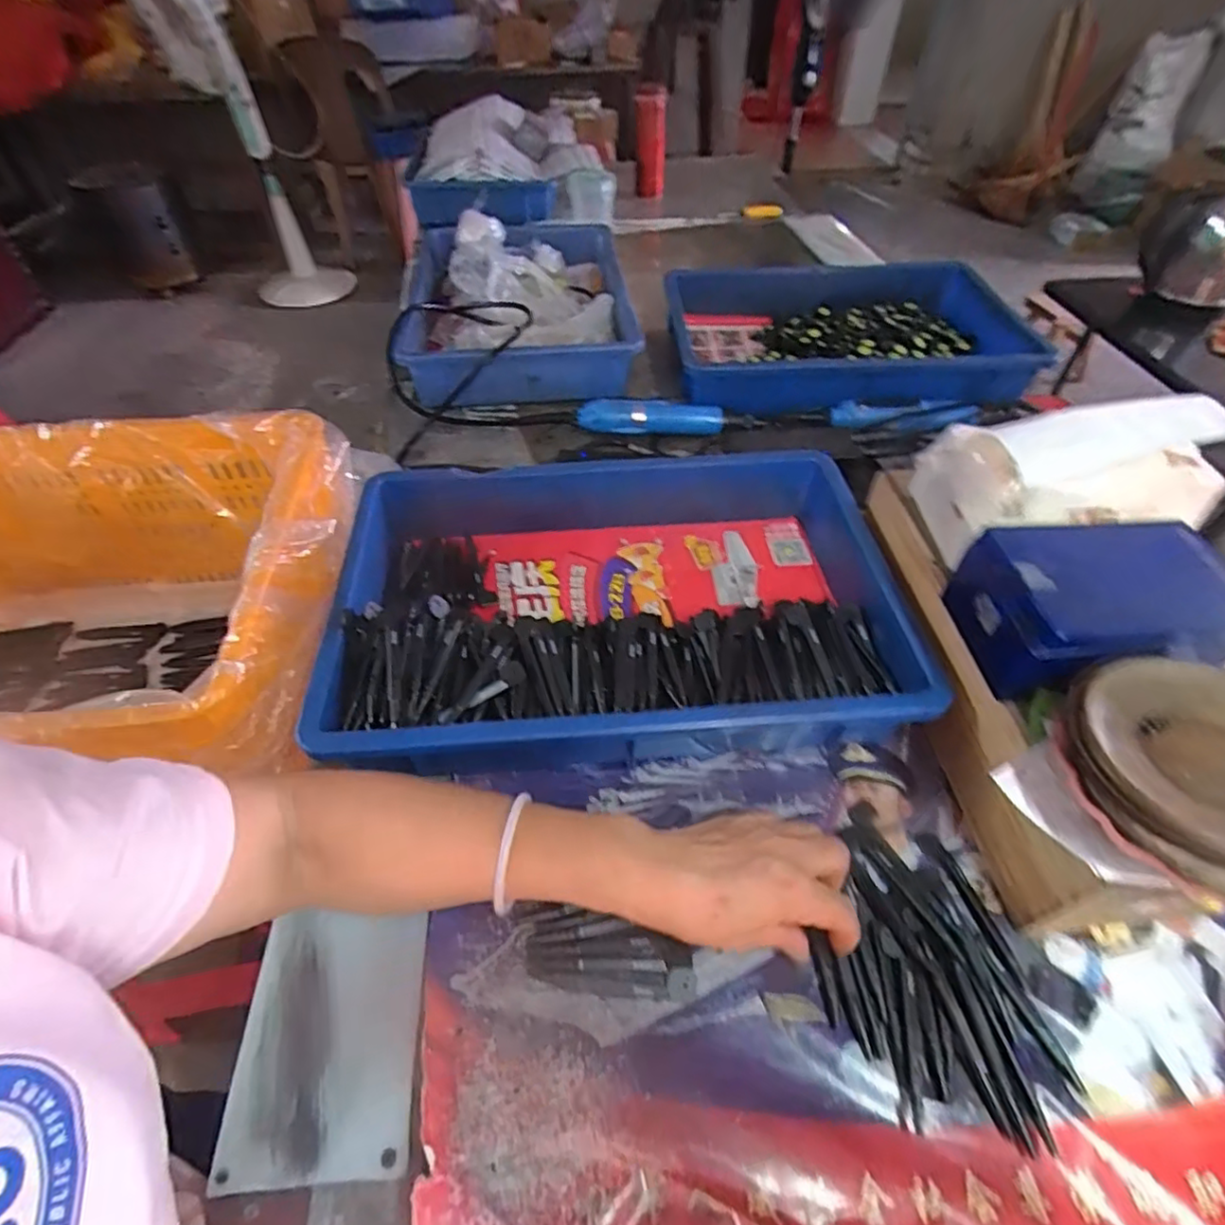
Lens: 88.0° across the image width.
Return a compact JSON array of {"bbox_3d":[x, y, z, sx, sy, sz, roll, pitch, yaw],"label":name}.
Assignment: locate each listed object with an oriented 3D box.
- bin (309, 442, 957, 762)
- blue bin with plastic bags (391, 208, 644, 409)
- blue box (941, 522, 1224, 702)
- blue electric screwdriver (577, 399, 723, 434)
[{"bbox_3d":[0.016,-0.007,0.532,0.461,0.080,0.284,-4,49,-3],"label":"bin"},{"bbox_3d":[-0.134,-0.447,0.901,0.298,0.105,0.444,-5,48,-5],"label":"blue bin with plastic bags"},{"bbox_3d":[0.300,-0.003,0.394,0.139,0.062,0.093,-2,48,-2],"label":"blue box"},{"bbox_3d":[0.045,-0.230,0.745,0.165,0.030,0.042,1,48,0],"label":"blue electric screwdriver"}]

